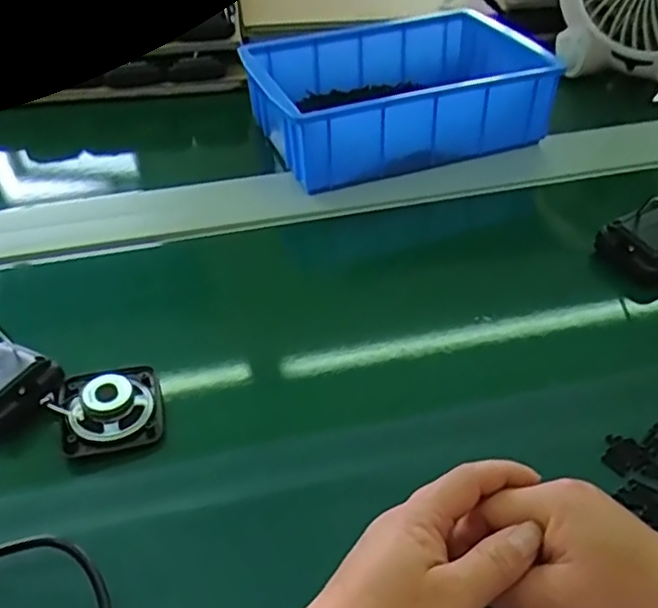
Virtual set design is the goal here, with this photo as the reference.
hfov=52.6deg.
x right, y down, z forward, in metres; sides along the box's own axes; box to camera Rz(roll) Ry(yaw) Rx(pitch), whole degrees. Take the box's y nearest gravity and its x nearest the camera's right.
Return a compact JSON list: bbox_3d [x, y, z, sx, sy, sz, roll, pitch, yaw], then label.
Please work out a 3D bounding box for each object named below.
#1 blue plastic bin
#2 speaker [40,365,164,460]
[{"bbox_3d":[0.068,-0.230,0.730,0.287,0.083,0.204,-15,42,-15],"label":"blue plastic bin"},{"bbox_3d":[-0.153,0.067,0.454,0.071,0.030,0.065,-15,42,-15],"label":"speaker"}]

